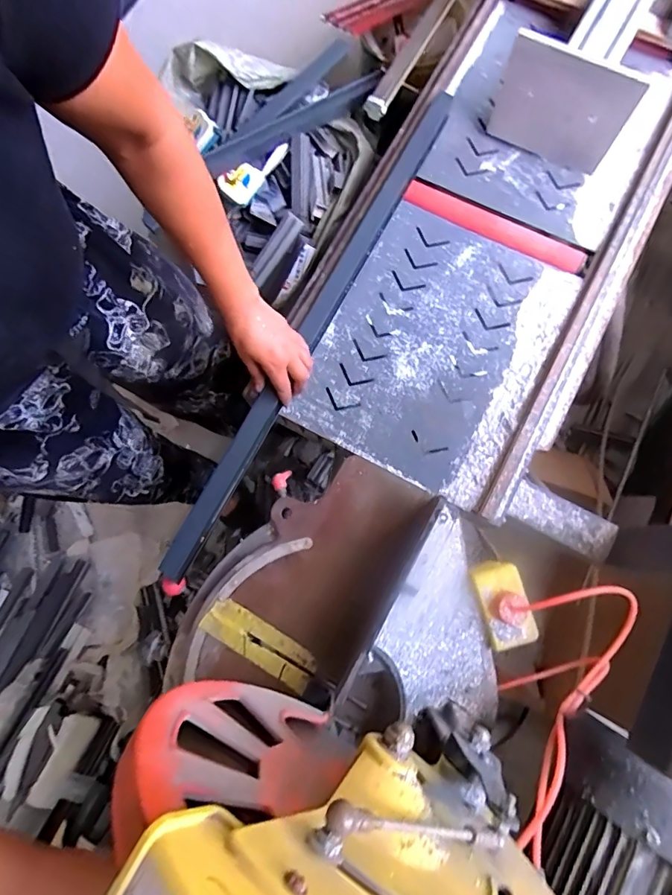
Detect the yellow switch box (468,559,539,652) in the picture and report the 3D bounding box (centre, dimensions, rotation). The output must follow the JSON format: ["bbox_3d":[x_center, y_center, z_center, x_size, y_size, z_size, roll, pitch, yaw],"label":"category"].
[{"bbox_3d":[0.216,0.202,0.607,0.062,0.059,0.107,-15,78,-2],"label":"yellow switch box"}]

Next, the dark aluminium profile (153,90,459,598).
[{"bbox_3d":[-0.031,-0.195,0.711,0.042,0.042,0.854,28,82,7],"label":"dark aluminium profile"}]

